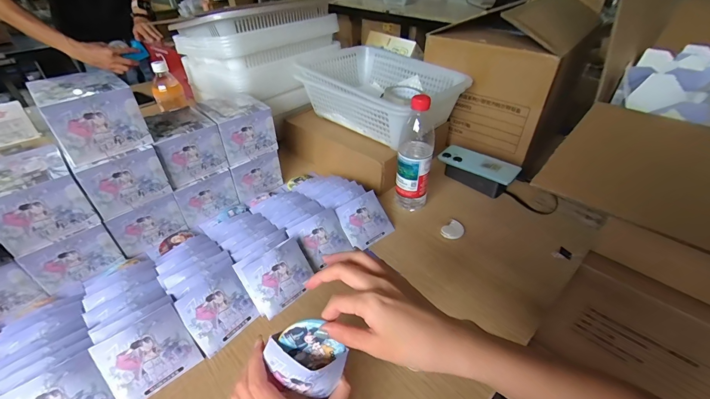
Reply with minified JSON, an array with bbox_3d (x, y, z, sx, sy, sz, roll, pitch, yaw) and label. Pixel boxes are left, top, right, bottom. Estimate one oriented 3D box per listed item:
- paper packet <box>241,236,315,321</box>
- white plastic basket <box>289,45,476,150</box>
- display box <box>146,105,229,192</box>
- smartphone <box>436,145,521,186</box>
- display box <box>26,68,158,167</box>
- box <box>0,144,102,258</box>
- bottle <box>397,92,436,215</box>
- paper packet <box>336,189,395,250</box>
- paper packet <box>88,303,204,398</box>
[{"bbox_3d":[-0.109,0.116,0.491,0.091,0.085,0.009,-32,11,-30],"label":"paper packet"},{"bbox_3d":[0.048,-0.259,0.789,0.382,0.110,0.257,32,48,34],"label":"white plastic basket"},{"bbox_3d":[-0.311,-0.103,0.605,0.104,0.095,0.112,-25,45,-28],"label":"display box"},{"bbox_3d":[0.265,-0.080,0.707,0.164,0.014,0.066,29,62,30],"label":"smartphone"},{"bbox_3d":[-0.390,-0.127,0.487,0.106,0.093,0.100,-30,47,-32],"label":"display box"},{"bbox_3d":[-0.471,-0.003,0.482,0.106,0.097,0.112,-31,48,-33],"label":"box"},{"bbox_3d":[0.114,-0.084,0.614,0.062,0.226,0.060,5,39,7],"label":"bottle"},{"bbox_3d":[0.020,0.039,0.600,0.092,0.087,0.007,-29,2,-24],"label":"paper packet"},{"bbox_3d":[-0.253,0.193,0.403,0.093,0.086,0.011,-30,7,-33],"label":"paper packet"}]

